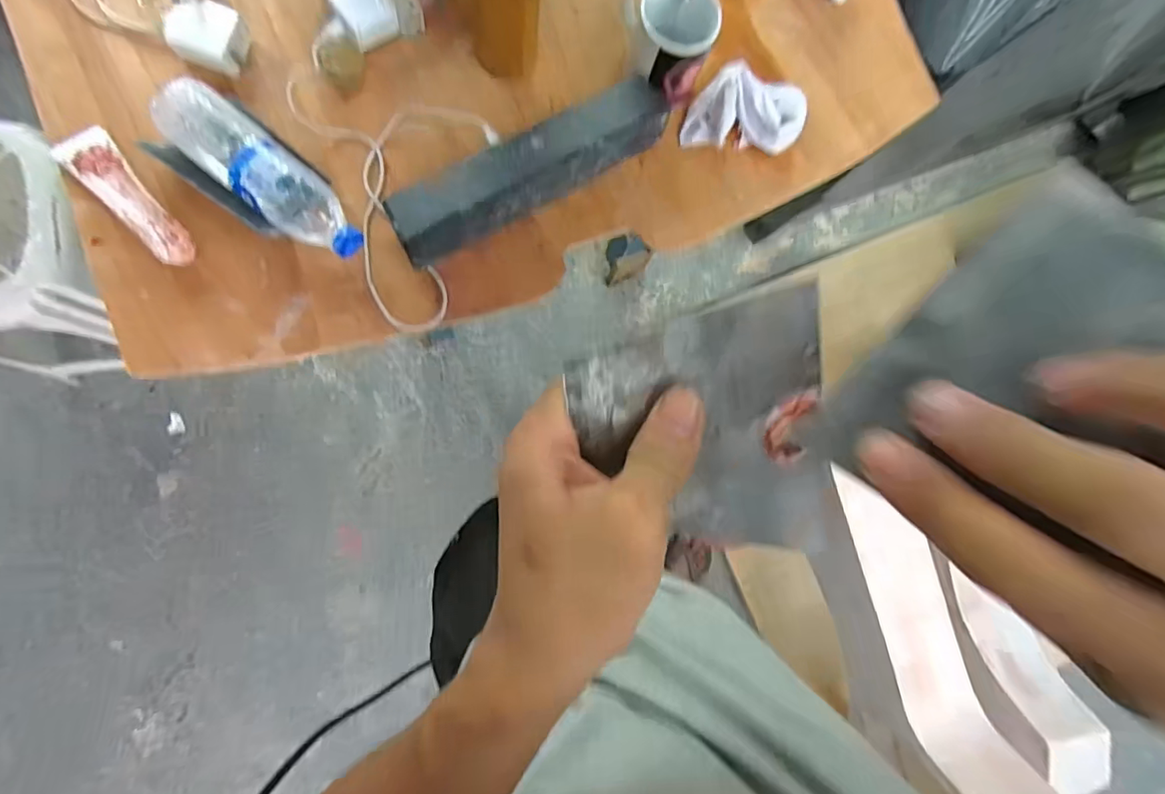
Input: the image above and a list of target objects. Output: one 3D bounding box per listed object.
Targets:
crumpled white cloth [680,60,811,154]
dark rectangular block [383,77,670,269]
[{"bbox_3d":[0.188,-0.332,0.615,0.143,0.040,0.089,3,84,-8],"label":"crumpled white cloth"},{"bbox_3d":[-0.051,-0.236,0.546,0.307,0.054,0.066,-32,89,-10],"label":"dark rectangular block"}]

